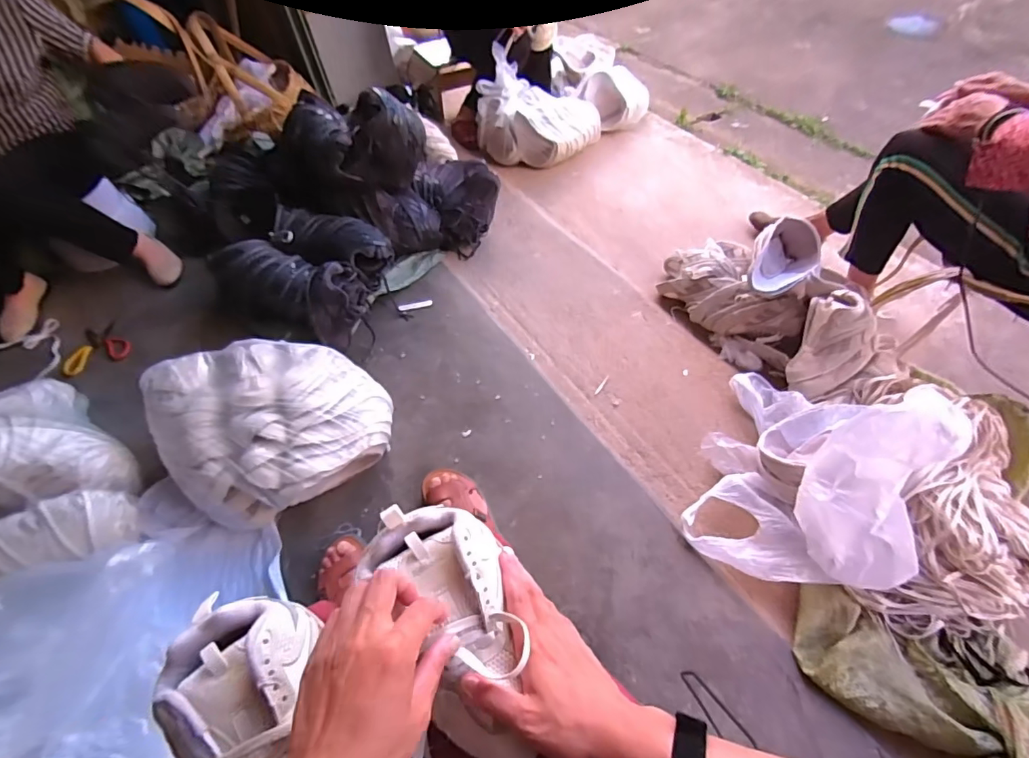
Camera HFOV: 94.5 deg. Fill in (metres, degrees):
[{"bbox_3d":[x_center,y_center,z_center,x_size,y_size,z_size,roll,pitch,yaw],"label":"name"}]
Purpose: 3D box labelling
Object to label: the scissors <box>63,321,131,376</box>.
[{"bbox_3d":[-1.078,-0.092,1.236,0.138,0.031,0.172,-21,52,-14],"label":"scissors"}]

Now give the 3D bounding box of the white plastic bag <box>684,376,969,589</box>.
[{"bbox_3d":[0.524,0.125,0.830,0.305,0.323,0.407,20,60,18],"label":"white plastic bag"}]

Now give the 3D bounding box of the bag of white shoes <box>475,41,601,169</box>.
[{"bbox_3d":[0.074,-0.901,1.611,0.427,0.268,0.226,3,56,7],"label":"bag of white shoes"}]

